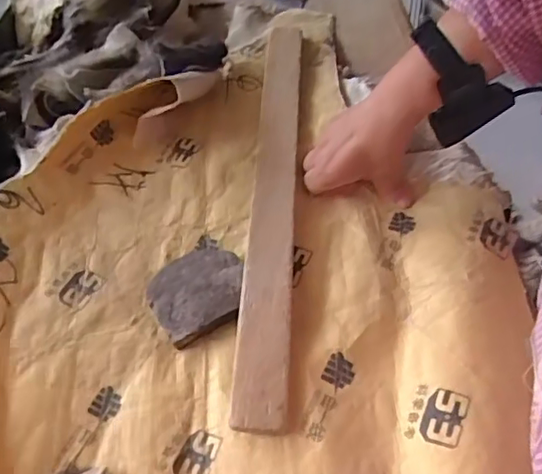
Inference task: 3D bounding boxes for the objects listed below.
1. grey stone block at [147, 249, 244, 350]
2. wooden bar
[{"bbox_3d":[-0.061,0.048,0.522,0.084,0.017,0.074,-28,57,-16],"label":"grey stone block"},{"bbox_3d":[0.004,-0.059,0.590,0.042,0.025,0.498,1,54,4],"label":"wooden bar"}]

